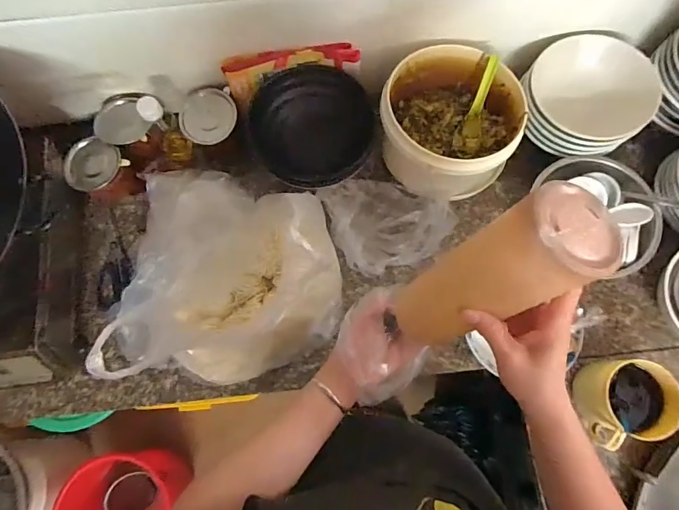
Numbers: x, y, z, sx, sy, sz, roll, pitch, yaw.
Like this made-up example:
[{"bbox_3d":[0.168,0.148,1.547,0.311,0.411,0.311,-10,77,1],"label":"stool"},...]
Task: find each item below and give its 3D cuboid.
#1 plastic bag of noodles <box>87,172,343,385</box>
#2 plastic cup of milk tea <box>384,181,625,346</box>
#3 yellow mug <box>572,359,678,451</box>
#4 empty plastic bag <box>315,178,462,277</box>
[{"bbox_3d":[-0.155,0.029,0.601,0.304,0.117,0.291,7,76,2],"label":"plastic bag of noodles"},{"bbox_3d":[0.116,0.027,0.364,0.060,0.228,0.066,10,62,-20],"label":"plastic cup of milk tea"},{"bbox_3d":[0.395,0.203,0.579,0.099,0.097,0.106,0,76,0],"label":"yellow mug"},{"bbox_3d":[0.065,-0.043,0.681,0.207,0.050,0.147,24,86,6],"label":"empty plastic bag"}]

